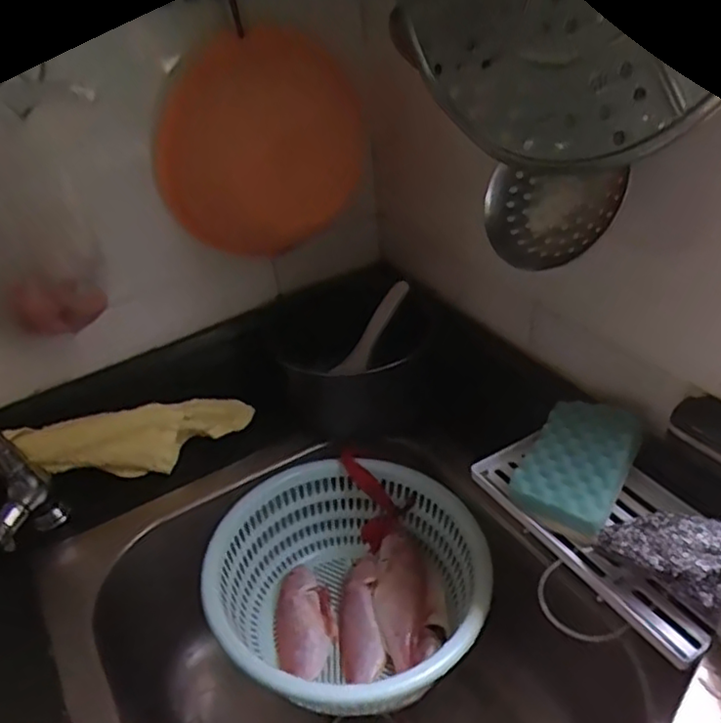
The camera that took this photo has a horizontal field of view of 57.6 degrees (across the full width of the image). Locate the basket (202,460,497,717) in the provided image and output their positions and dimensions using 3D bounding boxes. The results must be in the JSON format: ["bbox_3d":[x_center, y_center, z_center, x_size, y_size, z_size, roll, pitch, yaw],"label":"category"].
[{"bbox_3d":[-0.006,0.213,0.623,0.240,0.116,0.244,-4,36,3],"label":"basket"}]

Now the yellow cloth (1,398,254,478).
[{"bbox_3d":[-0.244,0.082,0.649,0.277,0.070,0.016,-5,8,-28],"label":"yellow cloth"}]

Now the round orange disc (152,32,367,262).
[{"bbox_3d":[-0.102,-0.222,0.712,0.241,0.241,0.041,-20,49,-29],"label":"round orange disc"}]

